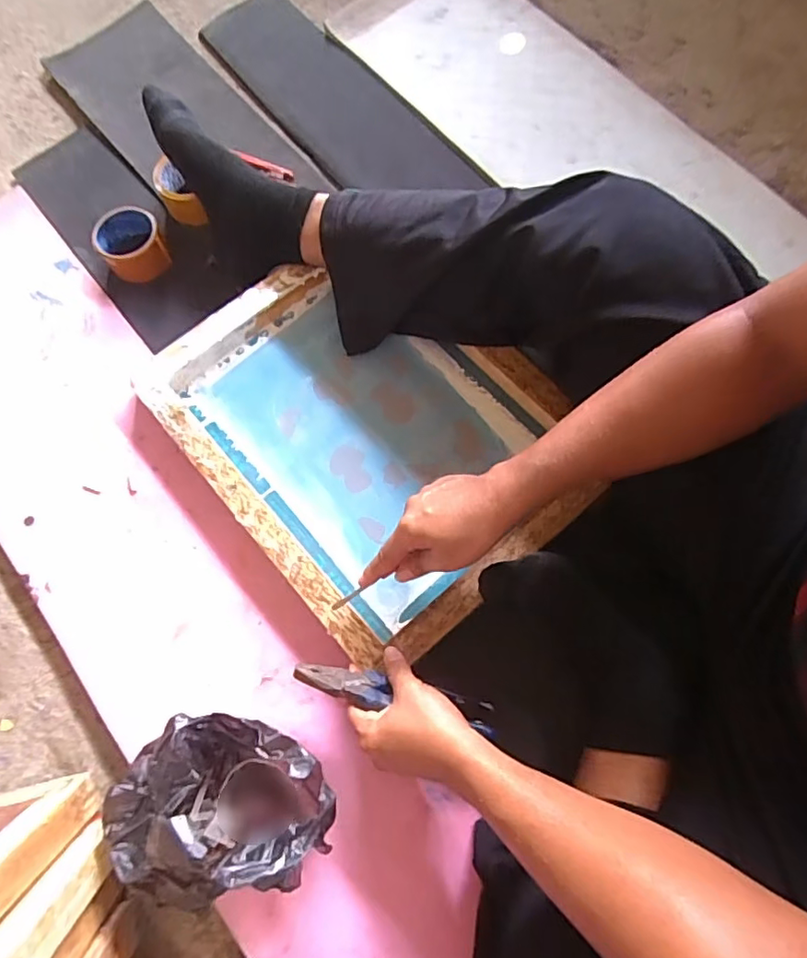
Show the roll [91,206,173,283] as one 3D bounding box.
[{"bbox_3d":[-0.366,-0.316,0.758,0.086,0.041,0.092,-1,74,2],"label":"roll"}]

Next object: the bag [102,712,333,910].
[{"bbox_3d":[-0.168,0.286,0.505,0.195,0.142,0.139,-14,73,-2],"label":"bag"}]

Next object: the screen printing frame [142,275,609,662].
[{"bbox_3d":[-0.040,-0.061,0.649,0.344,0.049,0.452,-42,76,-10],"label":"screen printing frame"}]

